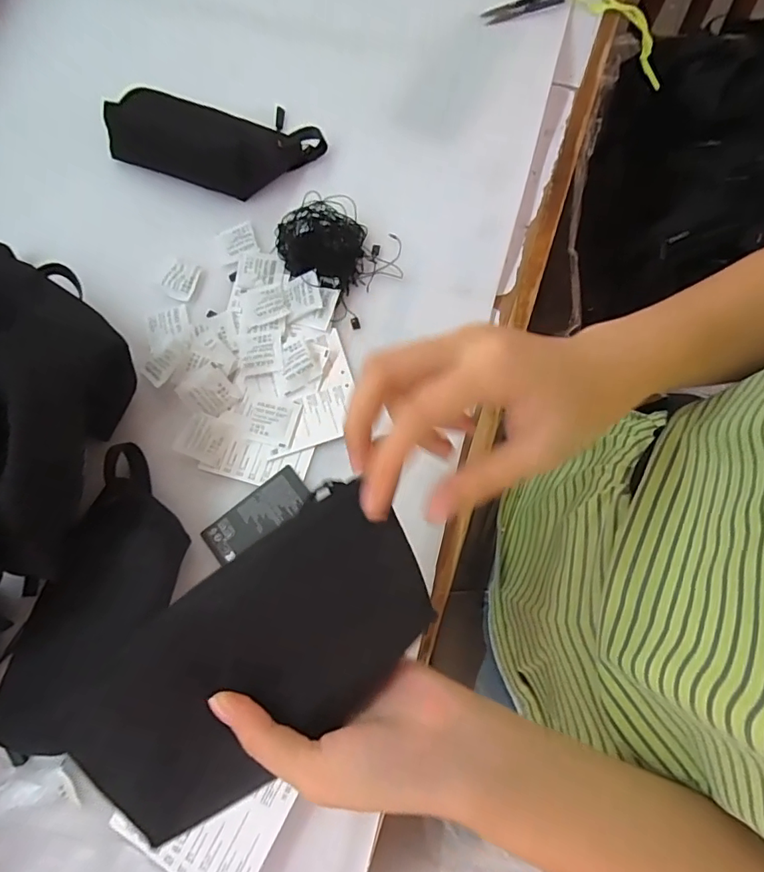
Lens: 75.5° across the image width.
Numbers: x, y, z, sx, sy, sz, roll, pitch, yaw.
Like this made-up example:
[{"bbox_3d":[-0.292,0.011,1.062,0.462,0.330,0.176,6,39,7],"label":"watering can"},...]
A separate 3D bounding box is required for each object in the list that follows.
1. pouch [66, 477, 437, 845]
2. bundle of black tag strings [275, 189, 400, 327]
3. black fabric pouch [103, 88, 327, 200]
[{"bbox_3d":[-0.058,0.105,0.241,0.171,0.014,0.091,-39,77,-9],"label":"pouch"},{"bbox_3d":[-0.042,-0.166,0.446,0.083,0.029,0.123,-31,75,-7],"label":"bundle of black tag strings"},{"bbox_3d":[-0.163,-0.294,0.484,0.196,0.036,0.099,19,75,7],"label":"black fabric pouch"}]

